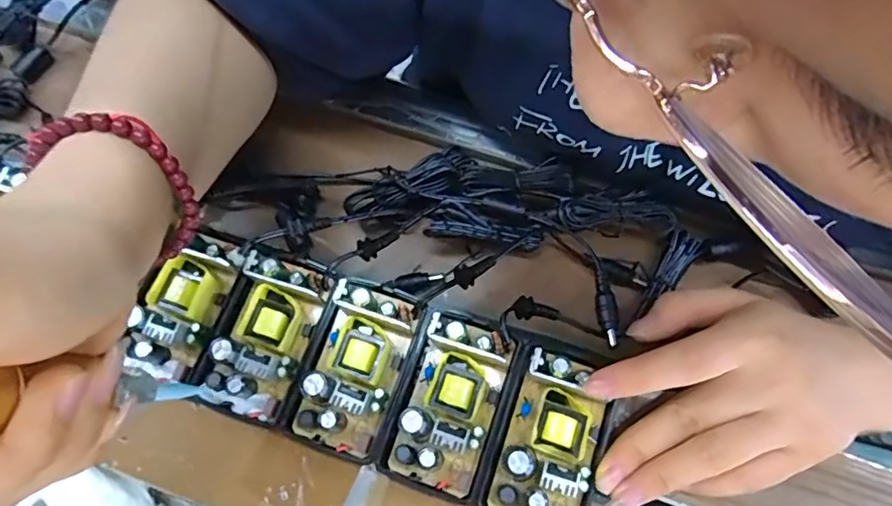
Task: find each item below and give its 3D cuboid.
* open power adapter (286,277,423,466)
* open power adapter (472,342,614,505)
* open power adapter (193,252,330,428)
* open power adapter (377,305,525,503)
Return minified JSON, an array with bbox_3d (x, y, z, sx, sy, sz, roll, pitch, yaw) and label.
[{"bbox_3d":[-0.044,0.055,0.267,0.043,0.032,0.077,16,72,8],"label":"open power adapter"},{"bbox_3d":[0.048,0.083,0.250,0.047,0.024,0.080,20,71,7],"label":"open power adapter"},{"bbox_3d":[-0.091,0.040,0.274,0.046,0.028,0.078,17,72,8],"label":"open power adapter"},{"bbox_3d":[0.004,0.070,0.261,0.051,0.032,0.080,16,72,8],"label":"open power adapter"}]

